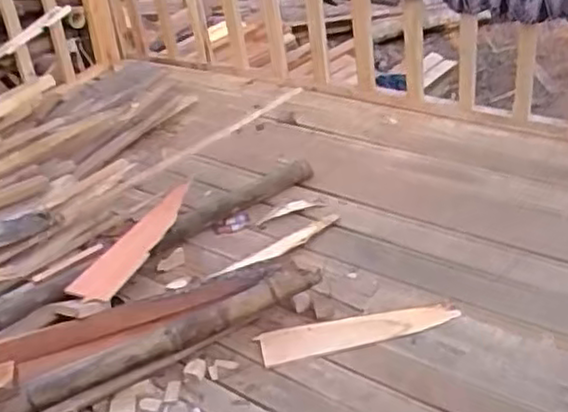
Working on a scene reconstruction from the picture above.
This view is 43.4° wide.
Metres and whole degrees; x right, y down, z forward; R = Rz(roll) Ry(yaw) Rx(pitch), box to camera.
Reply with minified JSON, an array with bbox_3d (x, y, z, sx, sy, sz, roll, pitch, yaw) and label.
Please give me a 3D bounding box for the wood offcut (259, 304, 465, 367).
[{"bbox_3d":[0.182,0.307,1.754,0.479,0.019,0.105,-13,34,-2],"label":"wood offcut"}]

